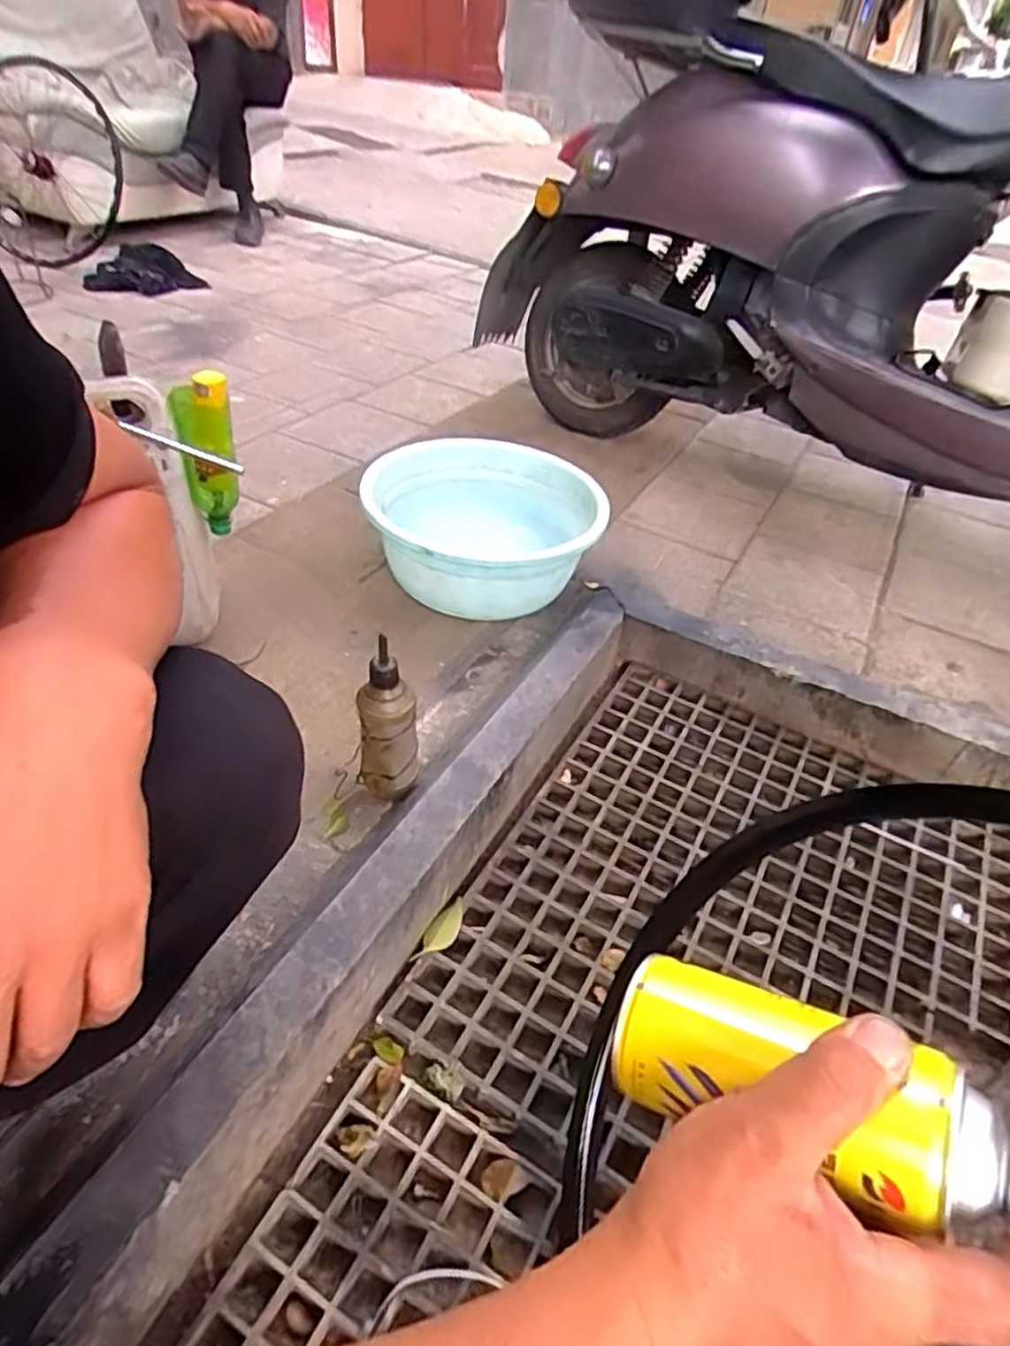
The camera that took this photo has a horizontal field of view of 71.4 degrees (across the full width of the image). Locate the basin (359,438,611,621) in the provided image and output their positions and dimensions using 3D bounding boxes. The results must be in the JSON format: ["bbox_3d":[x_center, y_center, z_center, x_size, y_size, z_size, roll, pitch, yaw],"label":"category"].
[{"bbox_3d":[-0.034,-0.224,1.120,0.364,0.149,0.347,4,41,-3],"label":"basin"}]

